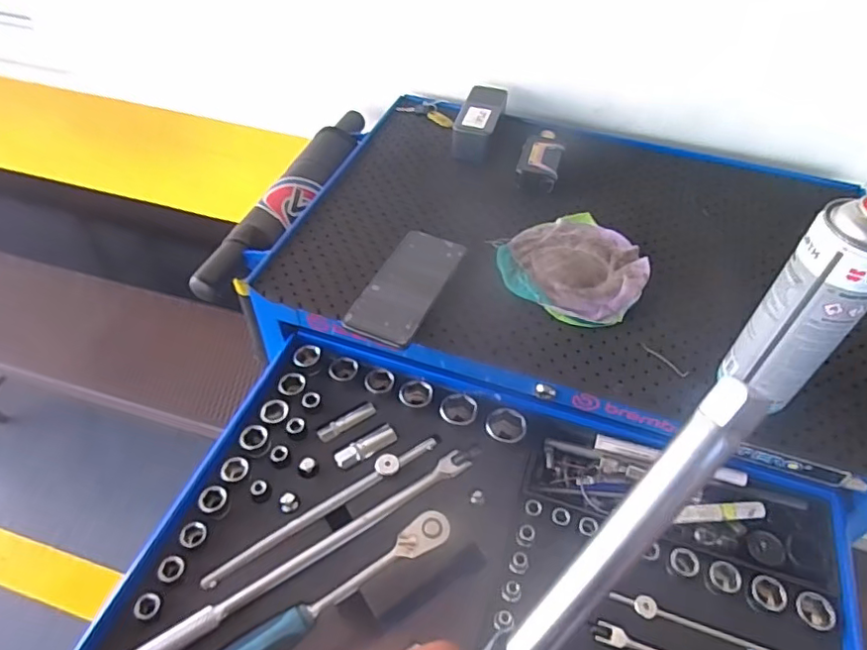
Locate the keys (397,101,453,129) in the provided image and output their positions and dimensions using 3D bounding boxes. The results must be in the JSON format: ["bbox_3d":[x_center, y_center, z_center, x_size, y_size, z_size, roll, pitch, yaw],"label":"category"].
[{"bbox_3d":[-0.005,-0.324,0.864,0.096,0.007,0.047,27,52,20],"label":"keys"}]

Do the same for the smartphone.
[{"bbox_3d":[-0.028,-0.044,0.619,0.073,0.014,0.159,20,50,15],"label":"smartphone"}]

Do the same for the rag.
[{"bbox_3d":[0.162,-0.075,0.643,0.154,0.025,0.162,28,52,21],"label":"rag"}]

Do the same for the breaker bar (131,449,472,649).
[{"bbox_3d":[-0.116,0.204,0.506,0.348,0.015,0.028,-26,54,-24],"label":"breaker bar"}]

